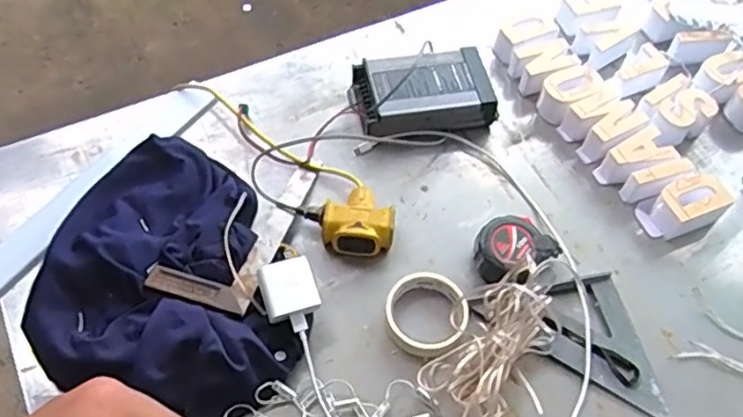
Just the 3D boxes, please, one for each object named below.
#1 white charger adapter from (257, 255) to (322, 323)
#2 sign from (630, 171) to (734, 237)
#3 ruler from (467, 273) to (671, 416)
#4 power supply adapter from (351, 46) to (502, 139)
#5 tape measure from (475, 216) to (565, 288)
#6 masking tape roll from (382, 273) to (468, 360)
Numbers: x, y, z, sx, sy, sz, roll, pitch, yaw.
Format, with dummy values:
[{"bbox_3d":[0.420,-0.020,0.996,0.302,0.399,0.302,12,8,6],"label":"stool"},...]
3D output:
[{"bbox_3d":[-0.088,0.086,0.668,0.056,0.031,0.057,-16,58,-12],"label":"white charger adapter"},{"bbox_3d":[0.386,-0.005,0.775,0.090,0.053,0.059,-16,59,-15],"label":"sign"},{"bbox_3d":[0.209,0.154,0.673,0.176,0.020,0.167,-6,57,-9],"label":"ruler"},{"bbox_3d":[0.070,-0.157,0.859,0.188,0.056,0.111,-8,57,-10],"label":"power supply adapter"},{"bbox_3d":[0.159,0.050,0.732,0.093,0.041,0.074,-31,64,-23],"label":"tape measure"},{"bbox_3d":[0.059,0.114,0.686,0.087,0.024,0.100,-2,57,-6],"label":"masking tape roll"}]

